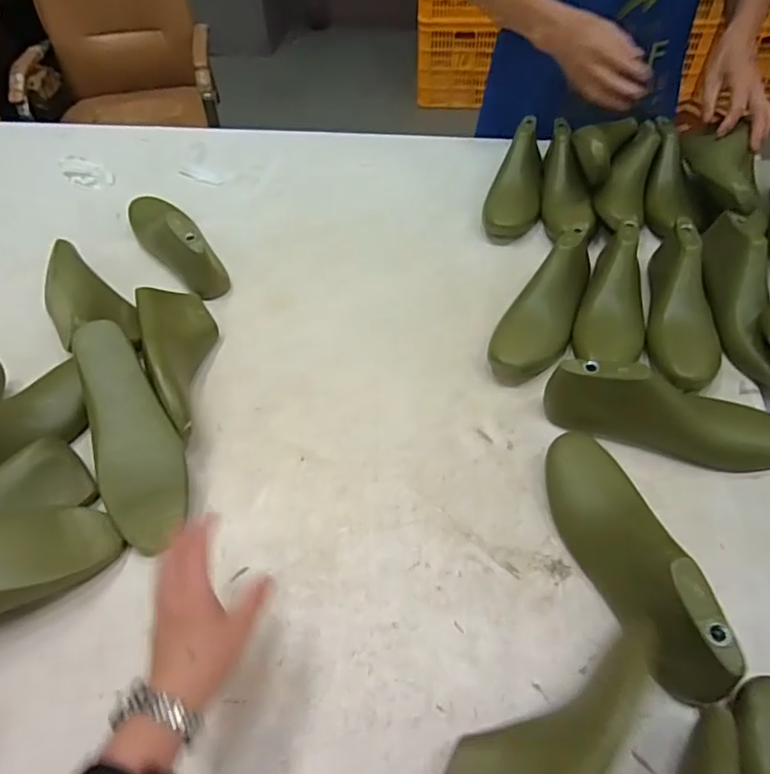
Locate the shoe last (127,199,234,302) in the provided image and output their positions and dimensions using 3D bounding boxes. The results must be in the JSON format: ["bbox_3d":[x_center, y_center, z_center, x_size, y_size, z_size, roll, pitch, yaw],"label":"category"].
[{"bbox_3d":[-0.310,-0.220,0.819,0.070,0.084,0.250,-32,58,-19],"label":"shoe last"}]

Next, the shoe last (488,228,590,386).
[{"bbox_3d":[0.198,-0.103,0.698,0.078,0.079,0.221,22,58,19],"label":"shoe last"}]

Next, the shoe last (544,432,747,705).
[{"bbox_3d":[0.209,0.140,0.500,0.072,0.089,0.242,-8,53,-2],"label":"shoe last"}]

